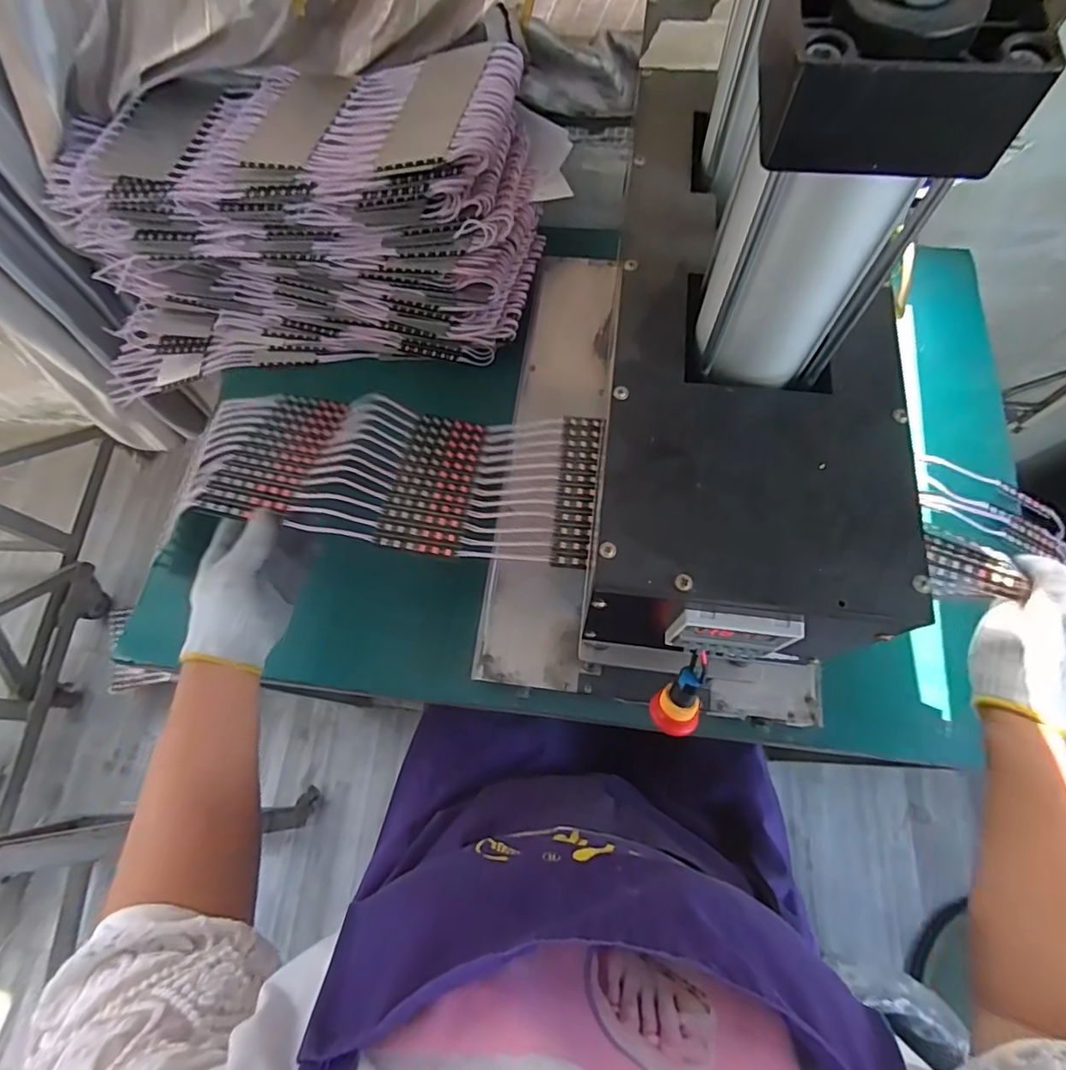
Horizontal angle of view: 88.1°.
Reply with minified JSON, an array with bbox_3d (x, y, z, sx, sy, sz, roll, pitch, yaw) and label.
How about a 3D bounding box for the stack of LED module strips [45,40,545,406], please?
[{"bbox_3d":[-0.286,-0.373,0.658,0.574,0.247,0.279,-1,69,2],"label":"stack of LED module strips"}]

